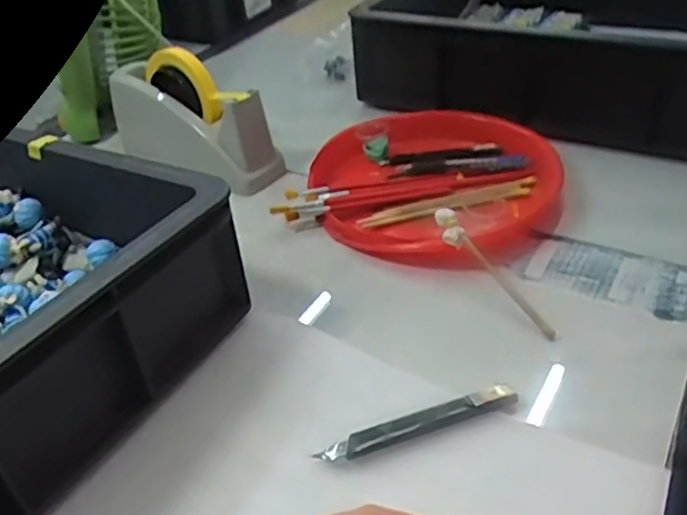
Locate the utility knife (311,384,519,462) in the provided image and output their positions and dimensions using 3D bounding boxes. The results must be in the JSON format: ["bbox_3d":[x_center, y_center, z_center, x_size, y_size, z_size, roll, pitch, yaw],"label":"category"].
[{"bbox_3d":[0.051,0.108,0.419,0.135,0.010,0.020,-16,37,-14],"label":"utility knife"}]

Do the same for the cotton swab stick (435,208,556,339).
[{"bbox_3d":[0.125,0.011,0.538,0.021,0.022,0.145,-24,61,-26],"label":"cotton swab stick"}]

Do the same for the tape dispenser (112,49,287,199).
[{"bbox_3d":[-0.176,-0.161,0.744,0.225,0.121,0.066,18,42,29],"label":"tape dispenser"}]

